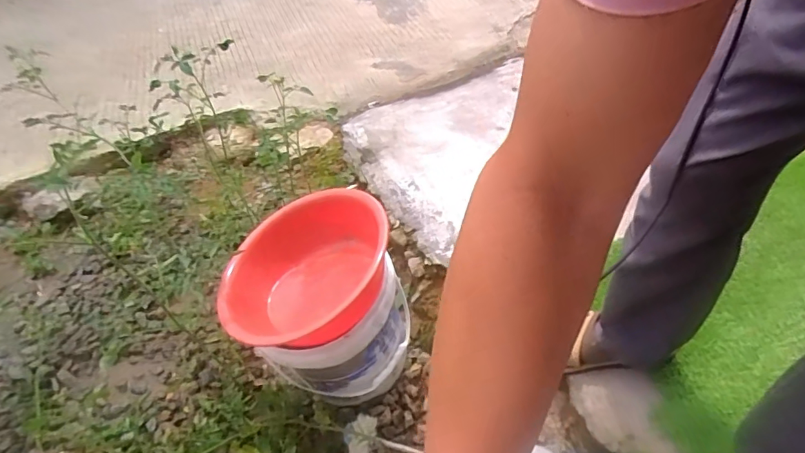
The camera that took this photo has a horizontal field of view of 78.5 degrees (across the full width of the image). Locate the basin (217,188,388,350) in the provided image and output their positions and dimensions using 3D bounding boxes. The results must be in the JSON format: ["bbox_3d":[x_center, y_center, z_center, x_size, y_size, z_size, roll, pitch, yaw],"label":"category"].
[{"bbox_3d":[-0.168,0.080,0.903,0.282,0.131,0.329,5,58,22],"label":"basin"}]

